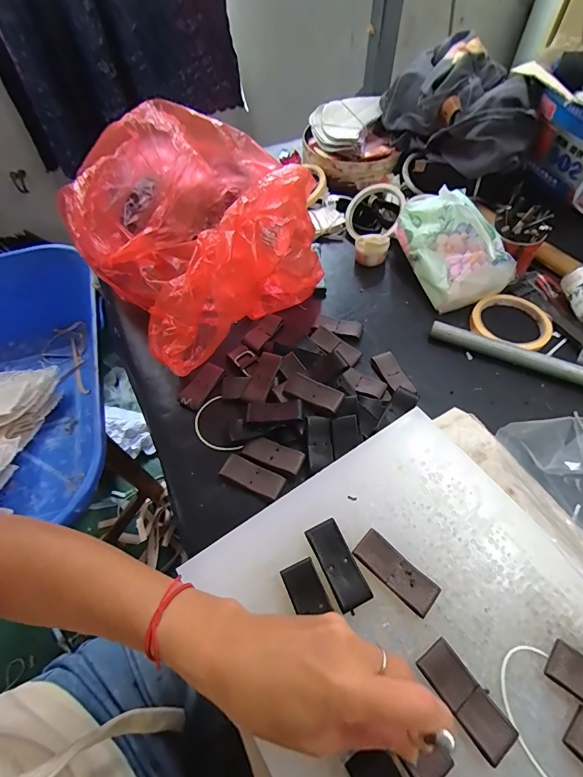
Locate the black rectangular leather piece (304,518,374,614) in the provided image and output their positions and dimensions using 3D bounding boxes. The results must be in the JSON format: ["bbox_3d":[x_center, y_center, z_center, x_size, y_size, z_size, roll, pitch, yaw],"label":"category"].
[{"bbox_3d":[0.035,0.133,0.290,0.026,0.005,0.062,-23,59,-13],"label":"black rectangular leather piece"}]

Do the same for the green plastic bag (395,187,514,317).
[{"bbox_3d":[0.212,-0.190,0.503,0.086,0.093,0.146,-17,58,-10],"label":"green plastic bag"}]

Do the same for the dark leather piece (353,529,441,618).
[{"bbox_3d":[0.079,0.138,0.288,0.063,0.009,0.026,38,65,24],"label":"dark leather piece"}]

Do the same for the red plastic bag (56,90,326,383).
[{"bbox_3d":[-0.123,-0.209,0.493,0.286,0.165,0.364,-23,58,-14],"label":"red plastic bag"}]

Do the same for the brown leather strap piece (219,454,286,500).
[{"bbox_3d":[-0.039,0.086,0.375,0.061,0.004,0.025,22,60,16],"label":"brown leather strap piece"}]

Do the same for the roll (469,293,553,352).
[{"bbox_3d":[0.280,-0.085,0.485,0.091,0.018,0.090,-1,56,1],"label":"roll"}]

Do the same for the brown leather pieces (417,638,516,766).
[{"bbox_3d":[0.113,0.201,0.247,0.025,0.007,0.062,-32,61,-18],"label":"brown leather pieces"}]

